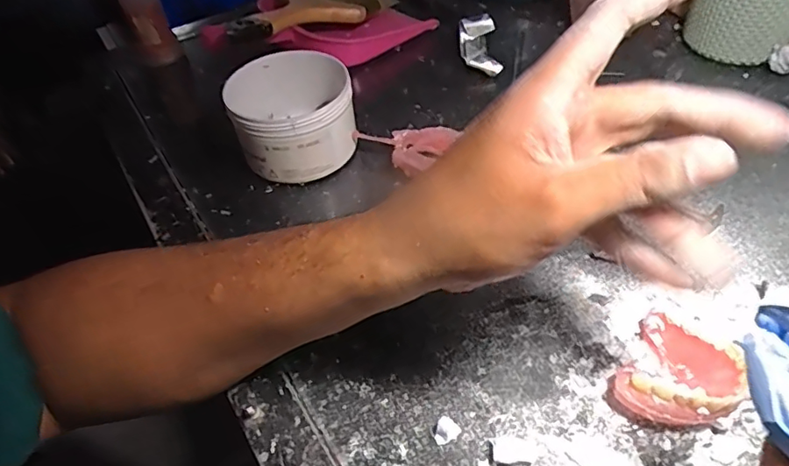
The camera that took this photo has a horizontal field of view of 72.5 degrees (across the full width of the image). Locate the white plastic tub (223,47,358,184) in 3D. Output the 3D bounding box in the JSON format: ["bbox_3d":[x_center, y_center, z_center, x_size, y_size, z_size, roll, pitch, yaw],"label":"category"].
[{"bbox_3d":[-0.077,-0.095,0.418,0.091,0.054,0.102,-7,48,-1],"label":"white plastic tub"}]

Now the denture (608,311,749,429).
[{"bbox_3d":[0.145,0.072,0.273,0.052,0.026,0.060,27,56,26],"label":"denture"}]

